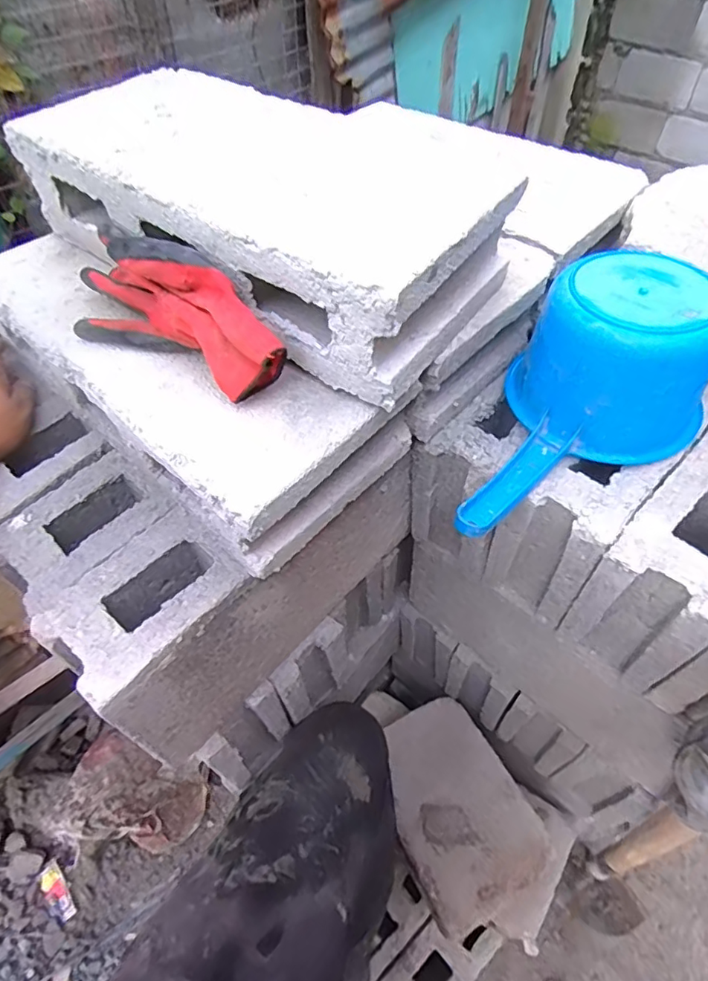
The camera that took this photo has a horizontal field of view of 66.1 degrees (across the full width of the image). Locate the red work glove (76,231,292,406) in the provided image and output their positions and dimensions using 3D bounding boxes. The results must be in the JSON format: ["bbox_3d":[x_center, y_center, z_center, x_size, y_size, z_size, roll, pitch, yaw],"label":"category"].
[{"bbox_3d":[-0.137,-0.134,0.403,0.206,0.075,0.058,24,57,19],"label":"red work glove"}]

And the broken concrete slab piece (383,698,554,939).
[{"bbox_3d":[0.154,0.478,0.837,0.194,0.029,0.278,-23,55,-15],"label":"broken concrete slab piece"}]

